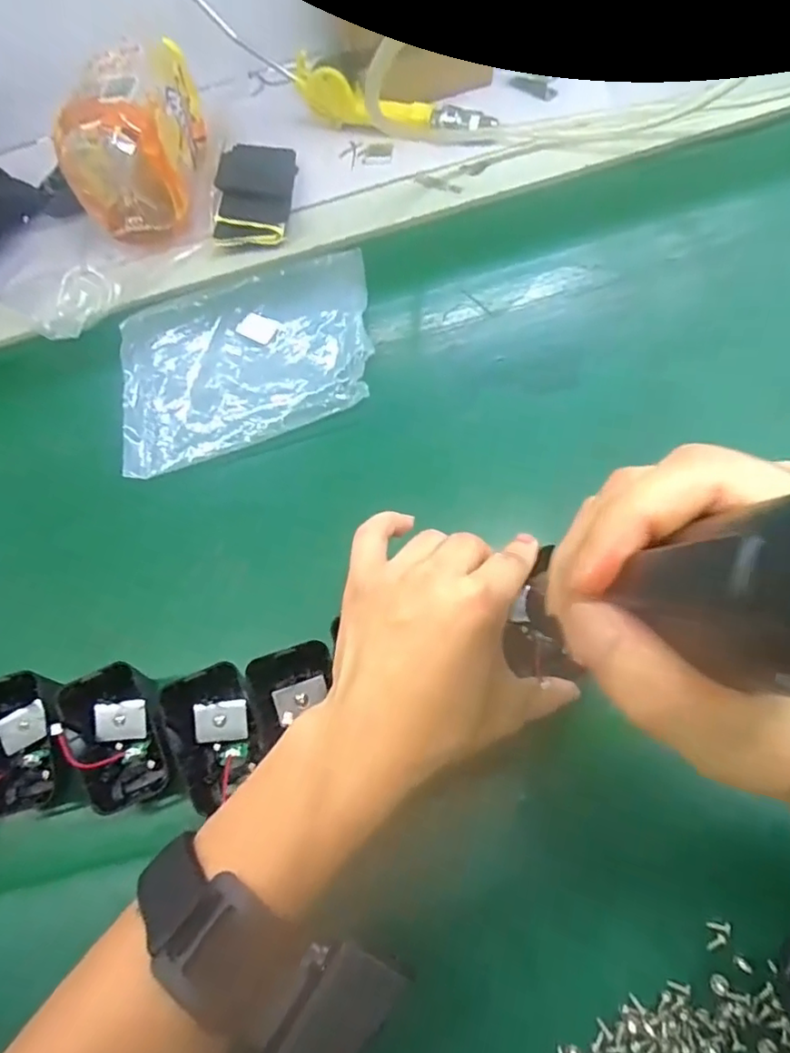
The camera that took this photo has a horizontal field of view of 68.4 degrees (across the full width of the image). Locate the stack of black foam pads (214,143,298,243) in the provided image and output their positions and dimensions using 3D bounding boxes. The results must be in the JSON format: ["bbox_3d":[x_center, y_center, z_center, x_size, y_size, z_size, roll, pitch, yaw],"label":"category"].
[{"bbox_3d":[-0.119,-0.280,0.489,0.060,0.027,0.122,-2,64,9],"label":"stack of black foam pads"}]

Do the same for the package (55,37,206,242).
[{"bbox_3d":[-0.215,-0.327,0.488,0.080,0.100,0.154,-3,65,8],"label":"package"}]

